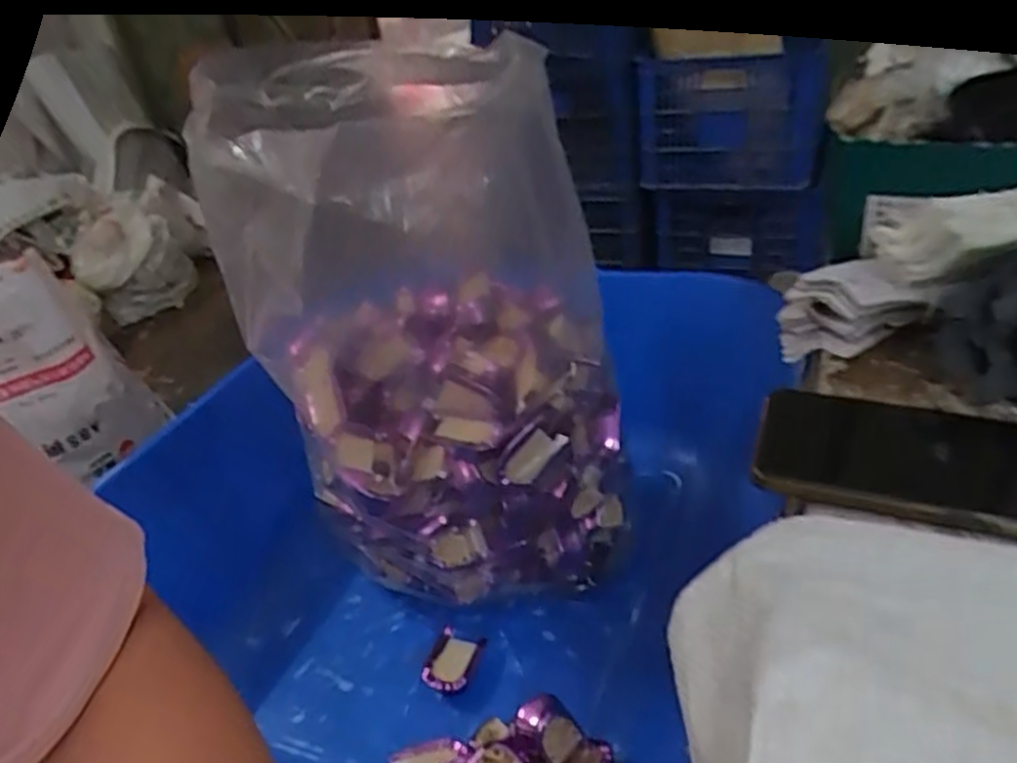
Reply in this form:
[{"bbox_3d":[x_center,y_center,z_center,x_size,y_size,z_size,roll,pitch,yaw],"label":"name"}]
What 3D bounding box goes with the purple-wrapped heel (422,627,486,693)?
[{"bbox_3d":[-0.044,0.221,0.596,0.039,0.020,0.052,3,34,19],"label":"purple-wrapped heel"}]

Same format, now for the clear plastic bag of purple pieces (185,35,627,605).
[{"bbox_3d":[-0.066,-0.043,0.583,0.244,0.383,0.272,-17,33,-14],"label":"clear plastic bag of purple pieces"}]

